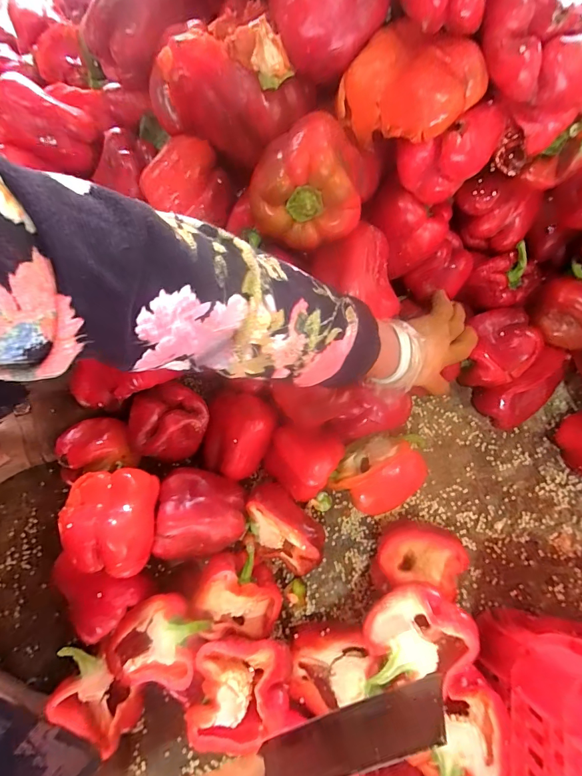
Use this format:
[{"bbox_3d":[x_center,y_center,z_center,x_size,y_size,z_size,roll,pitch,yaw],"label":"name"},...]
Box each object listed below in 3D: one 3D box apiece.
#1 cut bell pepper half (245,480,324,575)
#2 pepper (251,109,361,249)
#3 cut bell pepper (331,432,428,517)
[{"bbox_3d":[-0.011,0.177,0.455,0.110,0.080,0.077,40,79,13],"label":"cut bell pepper half"},{"bbox_3d":[0.012,-0.196,0.356,0.099,0.080,0.078,-4,73,1],"label":"pepper"},{"bbox_3d":[0.110,0.104,0.469,0.088,0.089,0.105,40,78,13],"label":"cut bell pepper"}]

